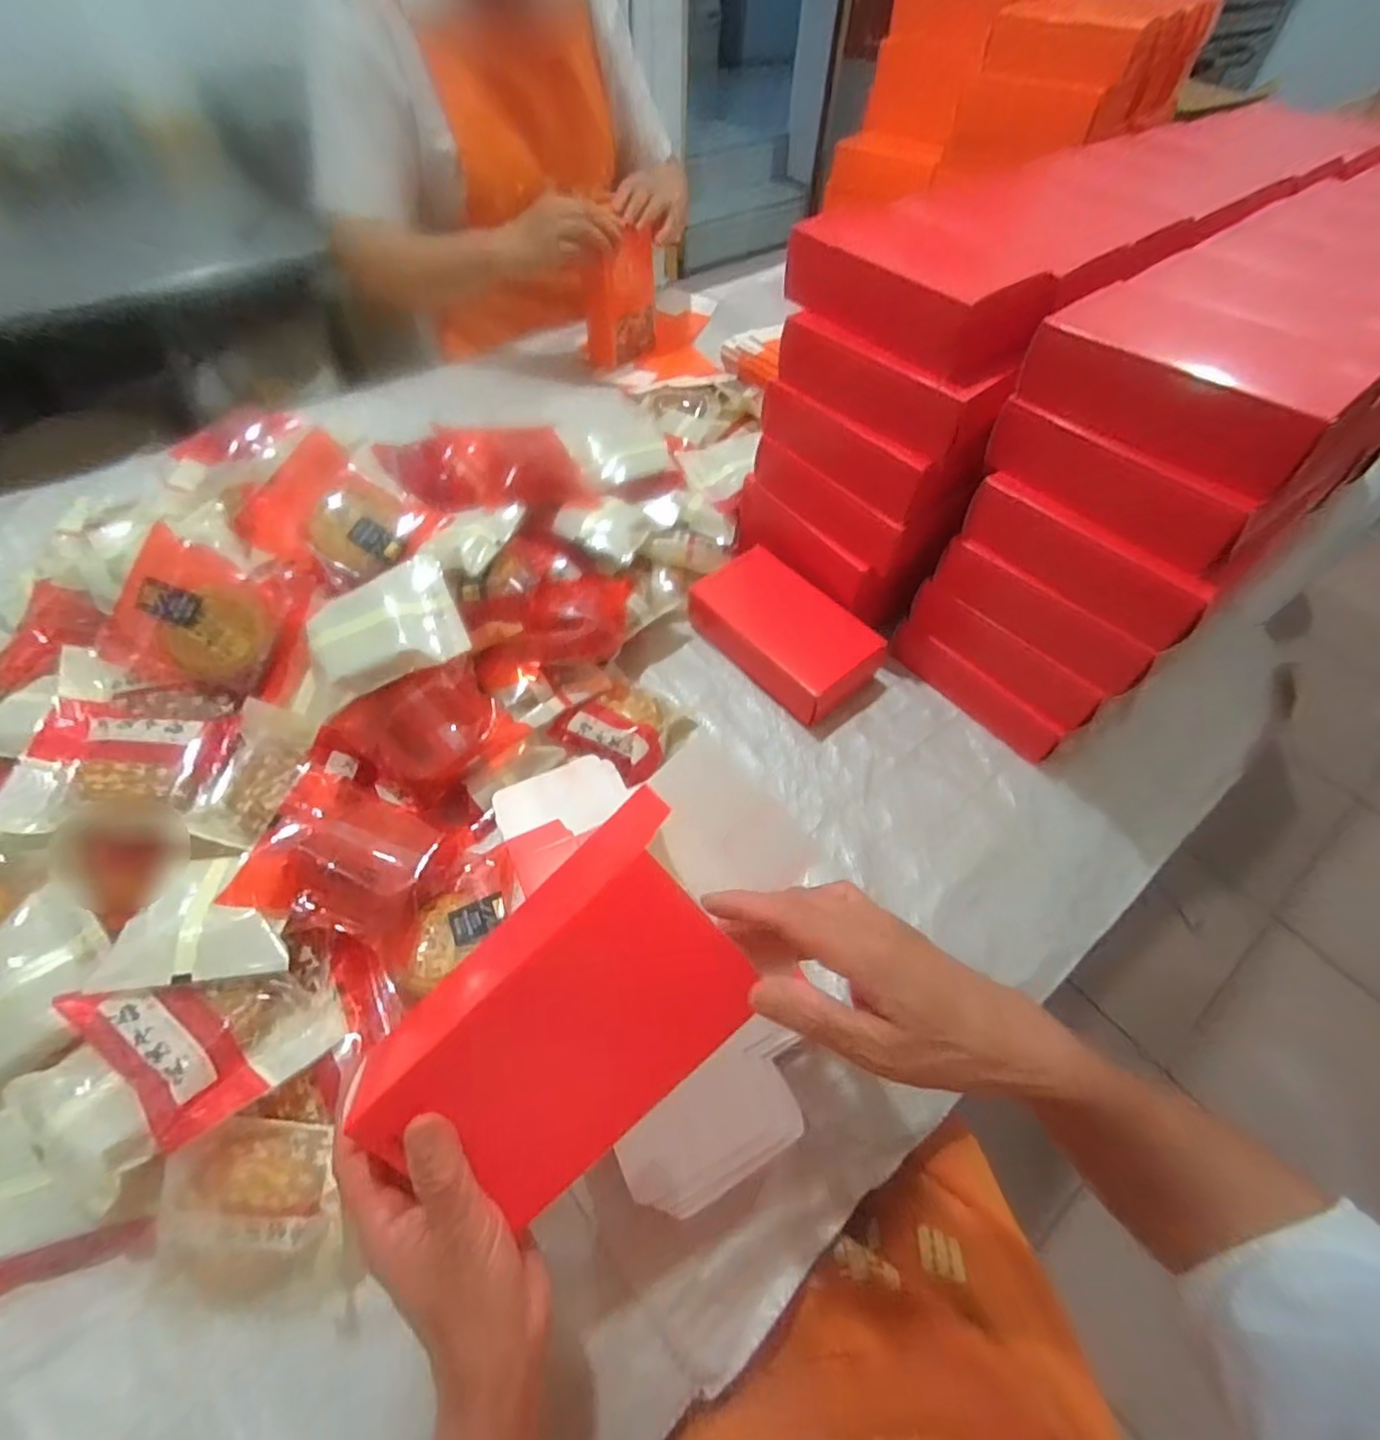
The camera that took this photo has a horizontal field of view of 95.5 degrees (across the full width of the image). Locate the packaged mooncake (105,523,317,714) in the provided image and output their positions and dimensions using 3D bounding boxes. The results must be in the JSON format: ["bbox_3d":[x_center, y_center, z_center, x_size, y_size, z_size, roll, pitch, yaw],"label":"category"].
[{"bbox_3d":[-0.356,-0.079,0.474,0.133,0.023,0.114,22,83,-14],"label":"packaged mooncake"}]

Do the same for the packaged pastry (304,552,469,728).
[{"bbox_3d":[-0.243,-0.069,0.492,0.121,0.025,0.091,-21,75,-14],"label":"packaged pastry"}]

